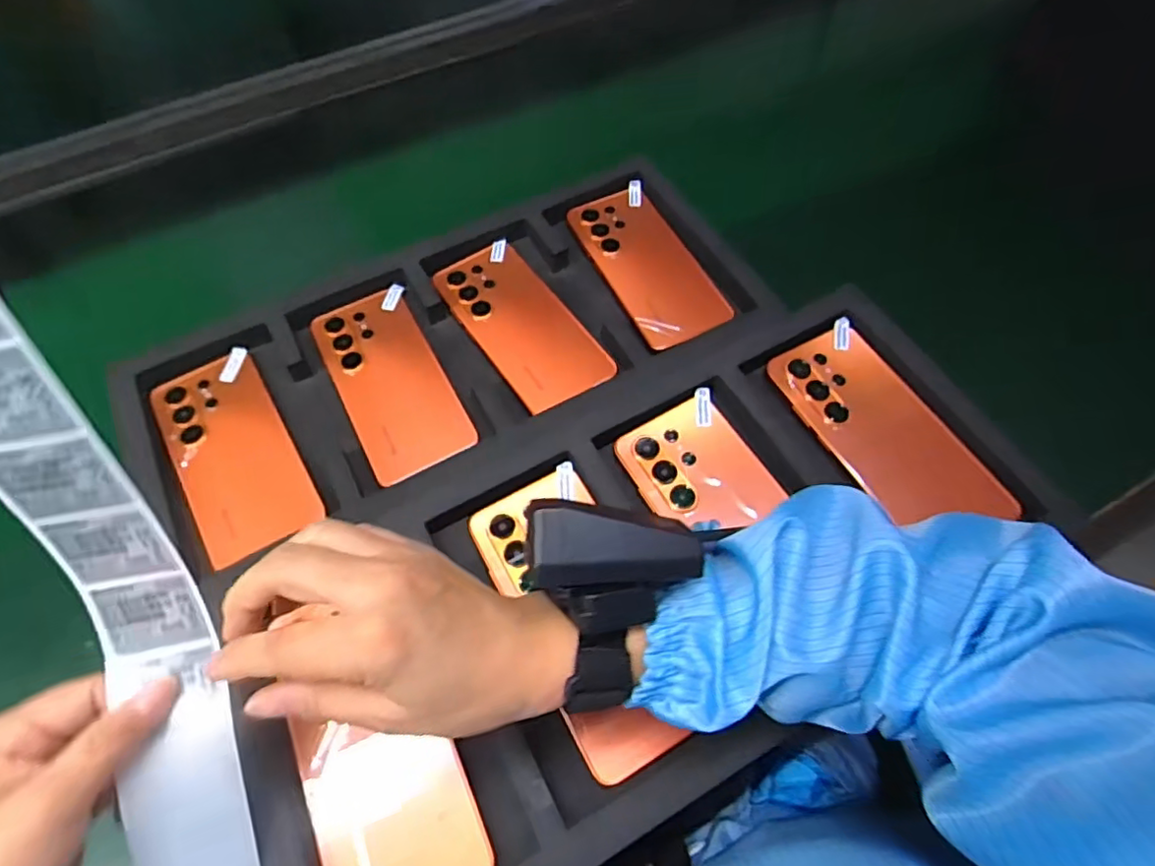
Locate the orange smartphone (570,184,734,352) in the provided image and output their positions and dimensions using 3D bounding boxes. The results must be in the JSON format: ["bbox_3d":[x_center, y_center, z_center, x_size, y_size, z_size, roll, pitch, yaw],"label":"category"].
[{"bbox_3d":[0.062,-0.148,0.527,0.077,0.014,0.180,-23,63,-11],"label":"orange smartphone"}]

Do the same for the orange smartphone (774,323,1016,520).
[{"bbox_3d":[0.207,-0.002,0.418,0.079,0.016,0.161,-24,70,-16],"label":"orange smartphone"}]

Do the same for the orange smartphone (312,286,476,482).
[{"bbox_3d":[-0.145,-0.042,0.475,0.079,0.009,0.169,-26,64,-13],"label":"orange smartphone"}]

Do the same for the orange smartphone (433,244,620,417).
[{"bbox_3d":[-0.046,-0.090,0.498,0.077,0.006,0.168,-32,65,-15],"label":"orange smartphone"}]

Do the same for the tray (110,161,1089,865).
[{"bbox_3d":[-0.021,0.003,0.427,0.489,0.043,0.455,-30,65,-14],"label":"tray"}]

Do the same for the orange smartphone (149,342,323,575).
[{"bbox_3d":[-0.251,0.012,0.446,0.078,0.008,0.166,-30,65,-14],"label":"orange smartphone"}]

